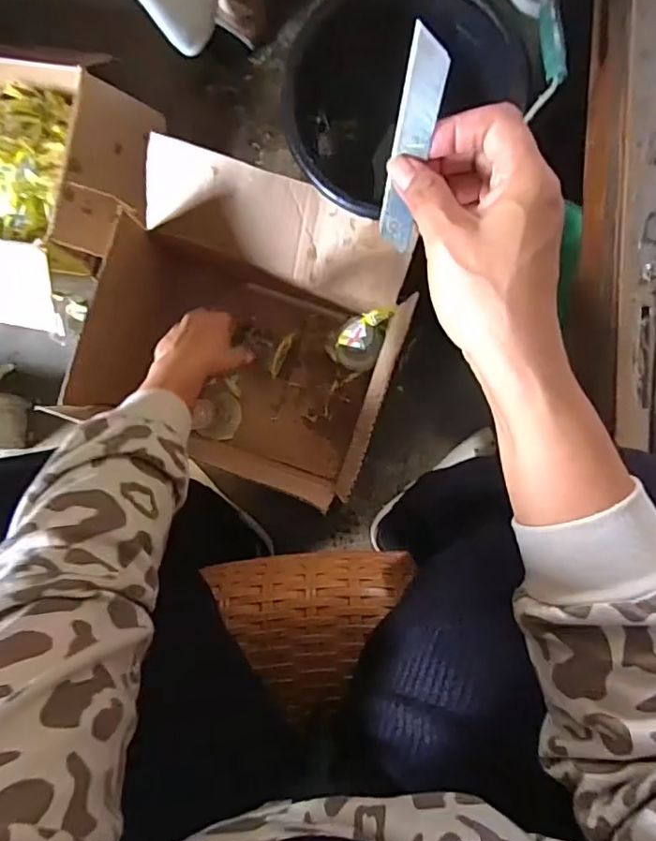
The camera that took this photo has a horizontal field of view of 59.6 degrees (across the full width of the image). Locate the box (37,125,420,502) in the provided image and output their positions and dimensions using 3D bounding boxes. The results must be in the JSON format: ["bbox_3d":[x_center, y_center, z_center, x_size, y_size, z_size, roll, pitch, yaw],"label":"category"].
[{"bbox_3d":[-0.101,-0.115,0.729,0.315,0.219,0.314,21,87,3],"label":"box"}]

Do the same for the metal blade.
[{"bbox_3d":[0.041,-0.134,0.286,0.019,0.103,0.004,21,49,11],"label":"metal blade"}]

